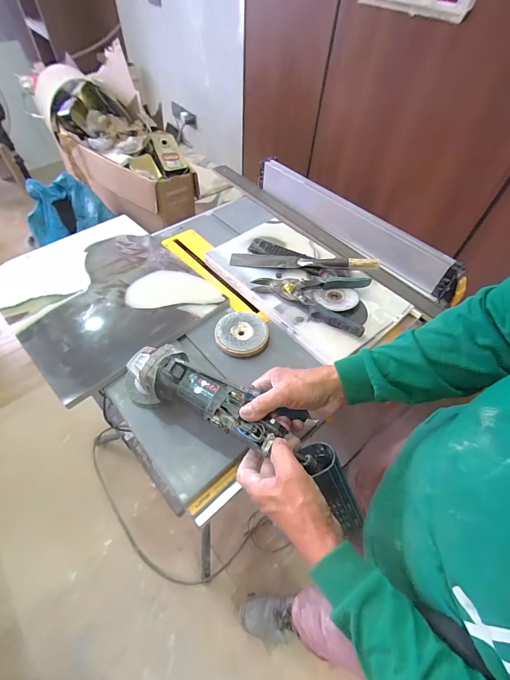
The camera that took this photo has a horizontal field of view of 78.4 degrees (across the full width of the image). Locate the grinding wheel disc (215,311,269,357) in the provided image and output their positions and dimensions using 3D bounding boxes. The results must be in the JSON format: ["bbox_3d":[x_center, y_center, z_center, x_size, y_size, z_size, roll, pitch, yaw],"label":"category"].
[{"bbox_3d":[-0.026,-0.012,0.606,0.098,0.024,0.098,2,54,-2],"label":"grinding wheel disc"}]

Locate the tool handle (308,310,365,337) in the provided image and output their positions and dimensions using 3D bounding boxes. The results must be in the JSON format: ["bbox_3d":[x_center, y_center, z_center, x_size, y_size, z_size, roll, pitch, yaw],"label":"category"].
[{"bbox_3d":[0.155,-0.030,0.598,0.102,0.027,0.013,22,56,13],"label":"tool handle"}]

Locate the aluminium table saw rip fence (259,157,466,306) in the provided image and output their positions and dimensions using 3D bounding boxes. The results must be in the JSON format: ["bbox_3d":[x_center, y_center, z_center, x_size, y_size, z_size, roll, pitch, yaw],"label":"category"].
[{"bbox_3d":[0.236,-0.308,0.792,0.058,0.068,0.629,-37,64,-26],"label":"aluminium table saw rip fence"}]

